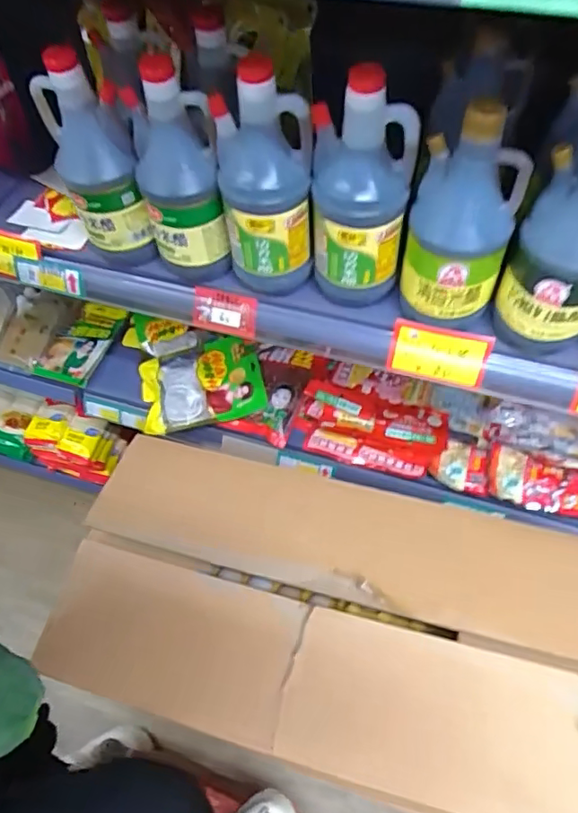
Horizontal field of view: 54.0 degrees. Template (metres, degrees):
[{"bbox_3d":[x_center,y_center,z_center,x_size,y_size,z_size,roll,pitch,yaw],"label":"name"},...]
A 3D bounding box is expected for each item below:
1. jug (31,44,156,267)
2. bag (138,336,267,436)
[{"bbox_3d":[-0.195,-0.240,0.577,0.073,0.200,0.094,-26,60,-11],"label":"jug"},{"bbox_3d":[-0.148,-0.037,0.951,0.206,0.039,0.147,-10,59,-1],"label":"bag"}]

